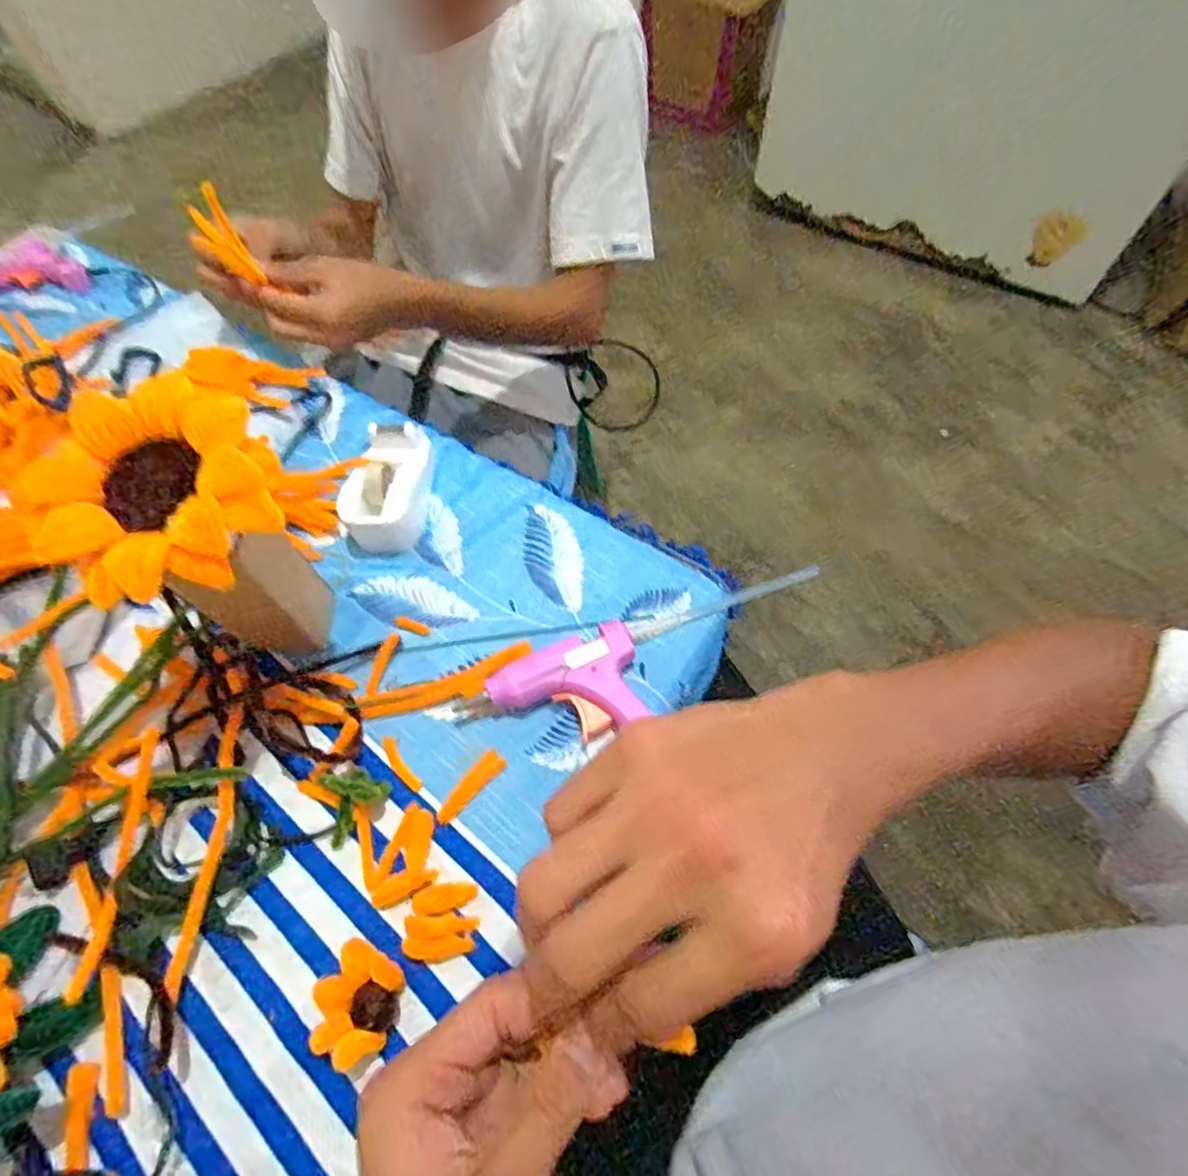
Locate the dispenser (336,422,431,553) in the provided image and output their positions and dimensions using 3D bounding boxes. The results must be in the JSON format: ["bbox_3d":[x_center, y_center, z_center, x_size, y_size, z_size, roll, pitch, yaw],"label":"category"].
[{"bbox_3d":[-0.163,-0.083,0.485,0.054,0.041,0.105,2,61,3],"label":"dispenser"}]

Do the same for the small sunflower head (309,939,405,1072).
[{"bbox_3d":[-0.125,0.219,0.328,0.042,0.030,0.047,18,63,11],"label":"small sunflower head"}]

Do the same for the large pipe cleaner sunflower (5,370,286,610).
[{"bbox_3d":[-0.212,-0.046,0.303,0.107,0.038,0.107,0,71,-1],"label":"large pipe cleaner sunflower"}]

